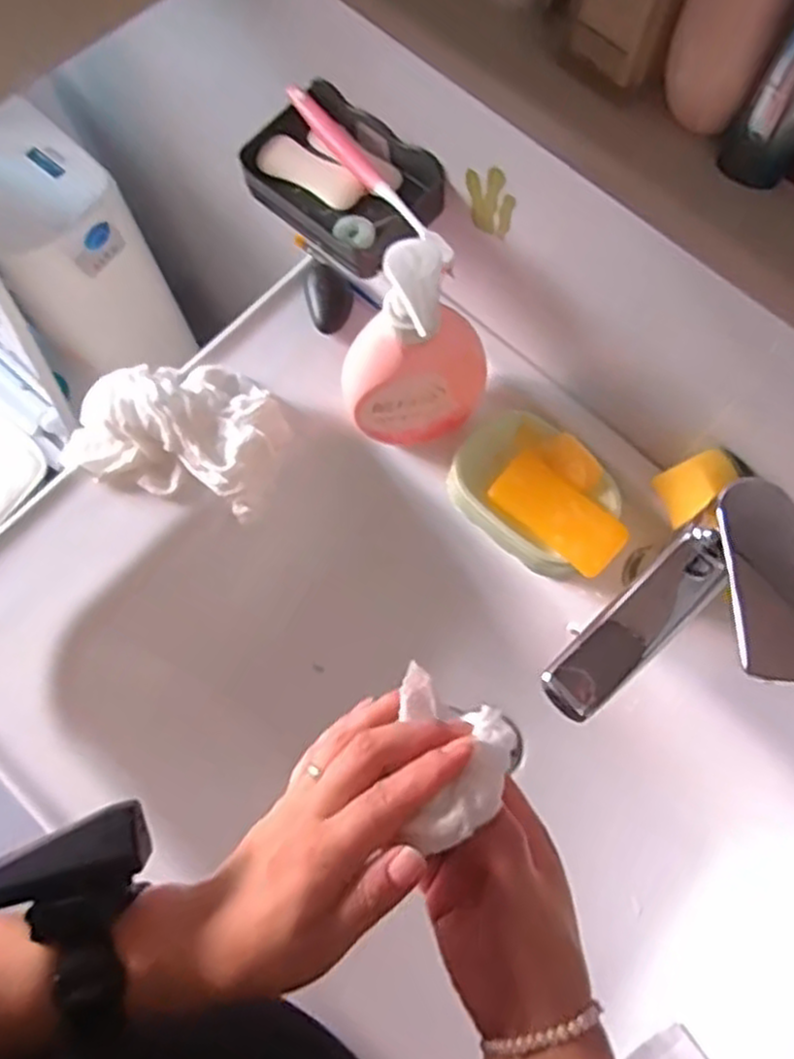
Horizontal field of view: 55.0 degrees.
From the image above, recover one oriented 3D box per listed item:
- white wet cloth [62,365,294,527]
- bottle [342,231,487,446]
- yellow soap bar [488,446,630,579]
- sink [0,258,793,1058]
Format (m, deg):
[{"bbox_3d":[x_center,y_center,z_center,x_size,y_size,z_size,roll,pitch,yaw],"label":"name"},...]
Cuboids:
[{"bbox_3d":[-0.177,-0.086,0.608,0.171,0.049,0.117,13,73,4],"label":"white wet cloth"},{"bbox_3d":[0.012,-0.113,0.519,0.102,0.197,0.054,6,72,1],"label":"bottle"},{"bbox_3d":[0.119,-0.014,0.569,0.050,0.018,0.106,-42,77,-12],"label":"yellow soap bar"},{"bbox_3d":[0.080,0.191,0.619,0.819,0.170,0.478,39,76,11],"label":"sink"}]

